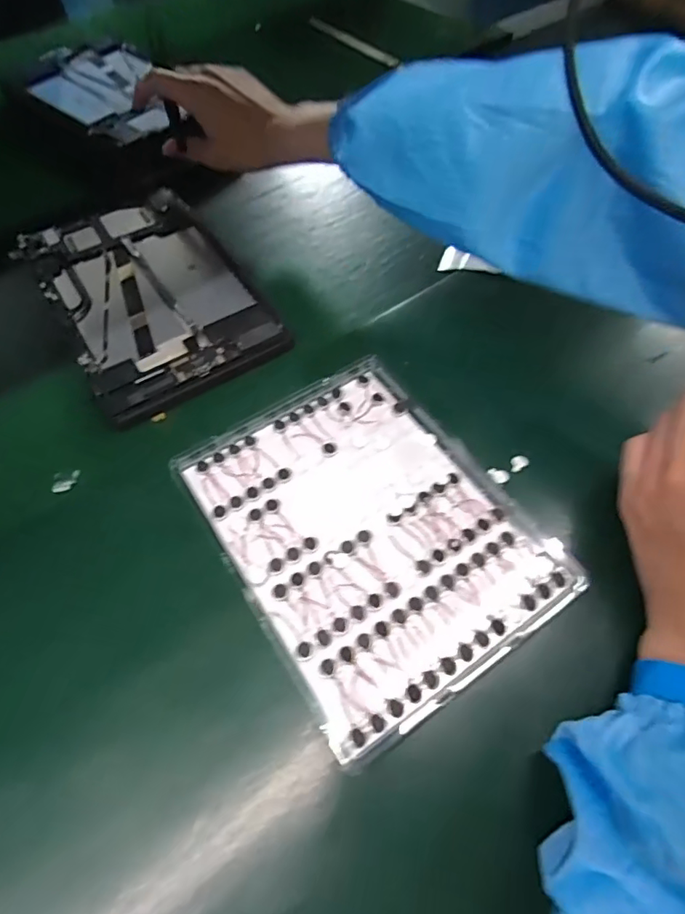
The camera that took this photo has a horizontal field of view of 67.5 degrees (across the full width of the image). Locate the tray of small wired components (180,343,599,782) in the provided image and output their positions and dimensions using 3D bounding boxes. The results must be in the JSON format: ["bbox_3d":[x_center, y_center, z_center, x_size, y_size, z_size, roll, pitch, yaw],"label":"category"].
[{"bbox_3d":[0.014,0.042,0.323,0.165,0.015,0.211,-30,62,-16],"label":"tray of small wired components"}]

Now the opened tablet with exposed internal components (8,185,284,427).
[{"bbox_3d":[-0.163,-0.140,0.435,0.147,0.016,0.236,-30,62,-15],"label":"opened tablet with exposed internal components"}]

